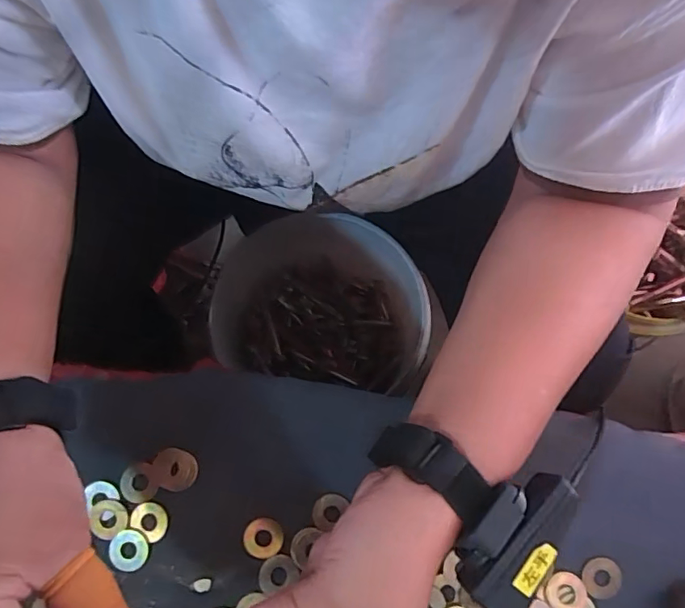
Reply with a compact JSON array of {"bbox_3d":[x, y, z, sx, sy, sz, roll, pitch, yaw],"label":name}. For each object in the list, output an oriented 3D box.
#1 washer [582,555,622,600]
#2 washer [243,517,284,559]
[{"bbox_3d":[0.162,0.171,0.317,0.024,0.004,0.024,0,75,1],"label":"washer"},{"bbox_3d":[-0.050,0.147,0.318,0.024,0.004,0.023,-1,71,2],"label":"washer"}]

